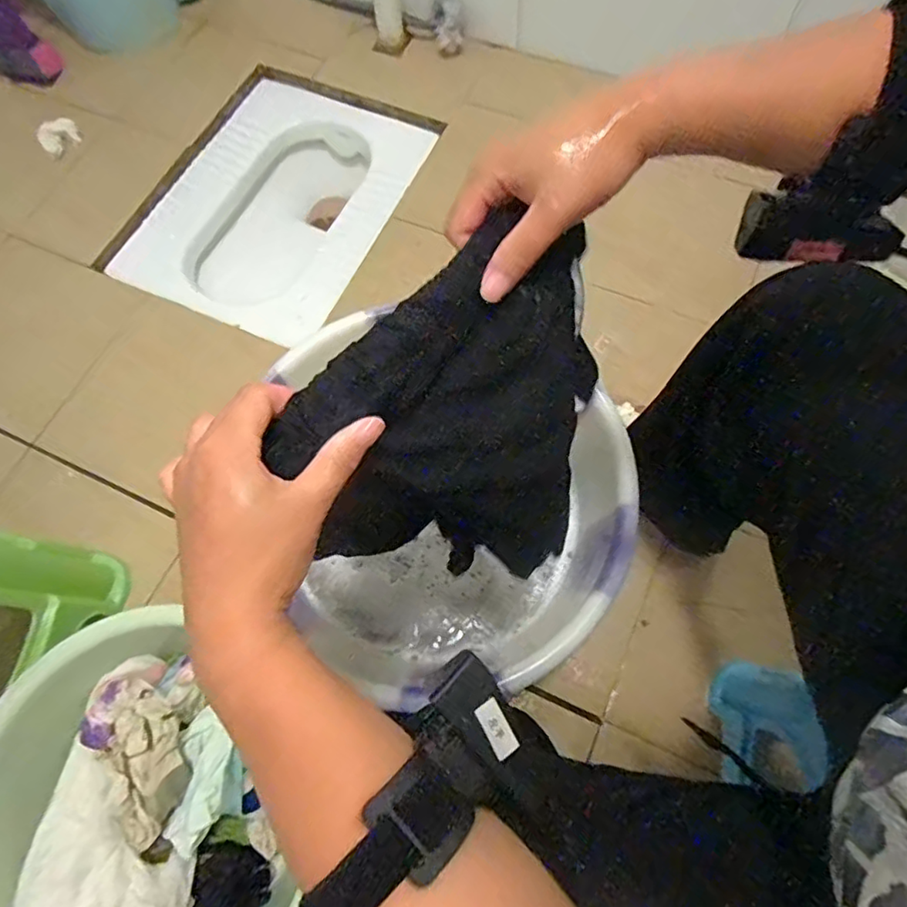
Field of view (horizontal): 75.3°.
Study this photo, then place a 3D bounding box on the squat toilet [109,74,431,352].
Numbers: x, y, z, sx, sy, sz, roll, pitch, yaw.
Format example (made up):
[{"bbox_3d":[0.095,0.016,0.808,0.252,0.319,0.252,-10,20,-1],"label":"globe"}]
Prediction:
[{"bbox_3d":[-0.307,-0.422,1.113,0.393,0.188,0.504,22,72,11],"label":"squat toilet"}]

